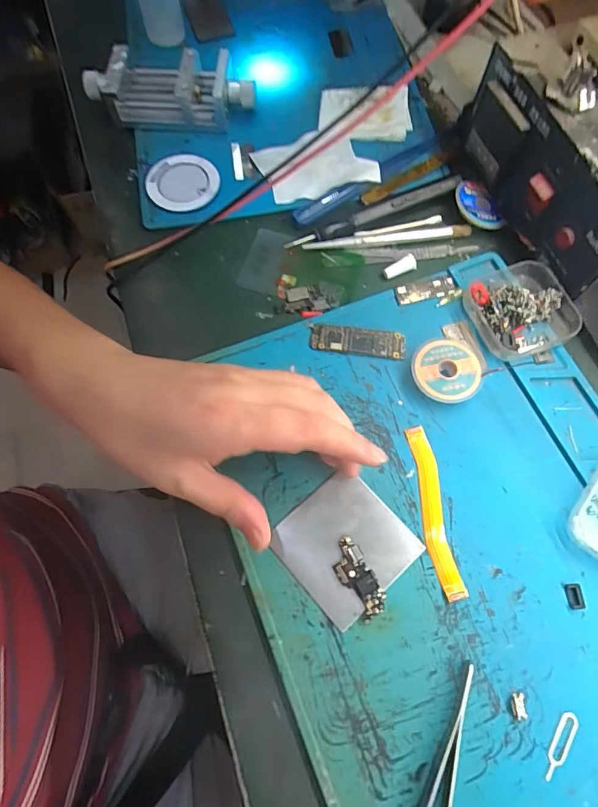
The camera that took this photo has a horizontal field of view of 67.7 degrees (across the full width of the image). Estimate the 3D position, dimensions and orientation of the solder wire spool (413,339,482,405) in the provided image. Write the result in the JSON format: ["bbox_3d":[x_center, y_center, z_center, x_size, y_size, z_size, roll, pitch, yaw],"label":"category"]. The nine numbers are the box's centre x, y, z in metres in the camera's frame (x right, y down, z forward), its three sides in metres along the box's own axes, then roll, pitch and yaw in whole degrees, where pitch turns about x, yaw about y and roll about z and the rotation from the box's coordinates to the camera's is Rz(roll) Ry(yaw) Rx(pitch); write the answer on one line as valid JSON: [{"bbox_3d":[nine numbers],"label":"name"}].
[{"bbox_3d":[0.095,-0.020,0.291,0.042,0.012,0.041,-1,70,2],"label":"solder wire spool"}]

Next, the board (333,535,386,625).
[{"bbox_3d":[0.033,0.098,0.252,0.018,0.004,0.043,-29,71,-9],"label":"board"}]

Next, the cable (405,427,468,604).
[{"bbox_3d":[0.080,0.063,0.267,0.016,0.004,0.100,-8,70,-1],"label":"cable"}]

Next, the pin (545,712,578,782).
[{"bbox_3d":[0.131,0.173,0.224,0.007,0.004,0.033,32,74,14],"label":"pin"}]

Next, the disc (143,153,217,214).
[{"bbox_3d":[-0.093,-0.177,0.358,0.057,0.011,0.050,-20,70,-6],"label":"disc"}]

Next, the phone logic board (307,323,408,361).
[{"bbox_3d":[0.040,-0.042,0.304,0.065,0.006,0.021,5,70,4],"label":"phone logic board"}]

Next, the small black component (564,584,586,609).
[{"bbox_3d":[0.154,0.107,0.247,0.008,0.004,0.013,-8,70,-1],"label":"small black component"}]

